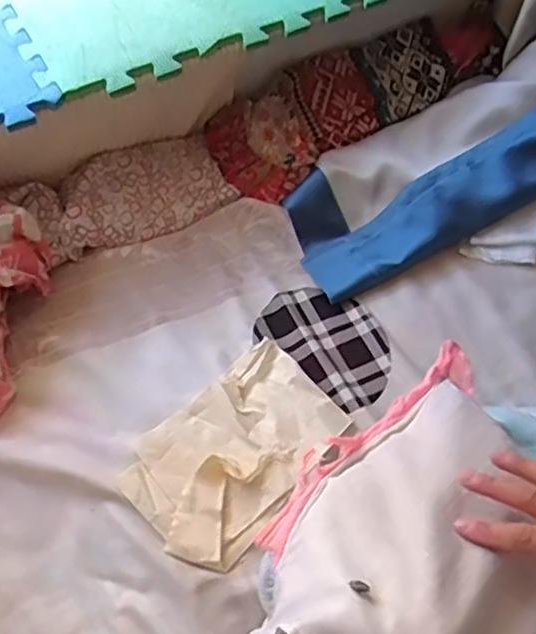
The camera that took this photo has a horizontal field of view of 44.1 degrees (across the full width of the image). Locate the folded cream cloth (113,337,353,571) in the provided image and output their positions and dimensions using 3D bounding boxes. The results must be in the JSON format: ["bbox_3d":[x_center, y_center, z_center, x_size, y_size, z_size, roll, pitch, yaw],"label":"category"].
[{"bbox_3d":[-0.036,0.154,0.775,0.250,0.020,0.170,-39,67,-22],"label":"folded cream cloth"}]

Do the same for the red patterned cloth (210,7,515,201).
[{"bbox_3d":[0.146,-0.357,1.049,0.518,0.085,0.155,-31,65,-19],"label":"red patterned cloth"}]

